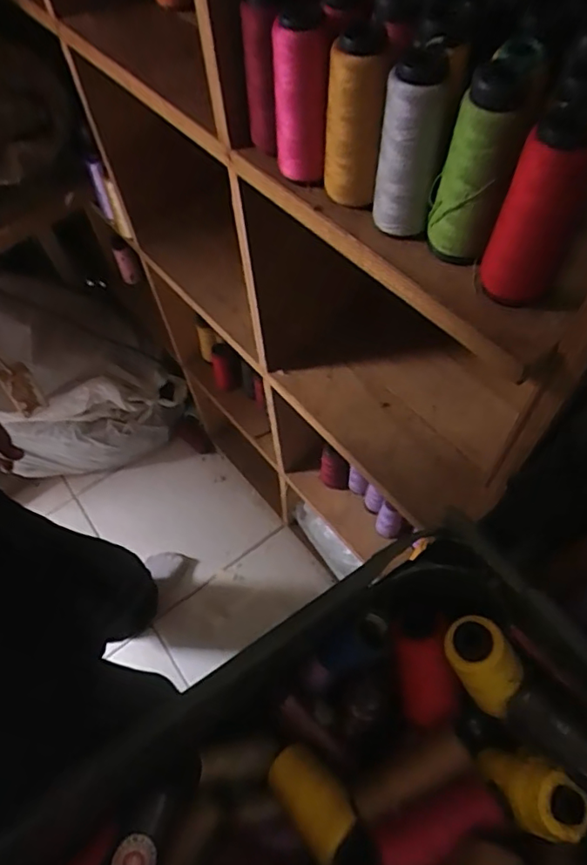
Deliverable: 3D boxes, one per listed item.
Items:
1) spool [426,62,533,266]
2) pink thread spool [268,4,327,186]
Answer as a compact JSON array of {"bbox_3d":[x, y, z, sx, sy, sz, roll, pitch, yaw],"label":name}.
[{"bbox_3d":[0.113,-0.161,0.339,0.041,0.110,0.042,-2,60,3],"label":"spool"},{"bbox_3d":[0.004,-0.237,0.392,0.037,0.107,0.037,-2,60,3],"label":"pink thread spool"}]

